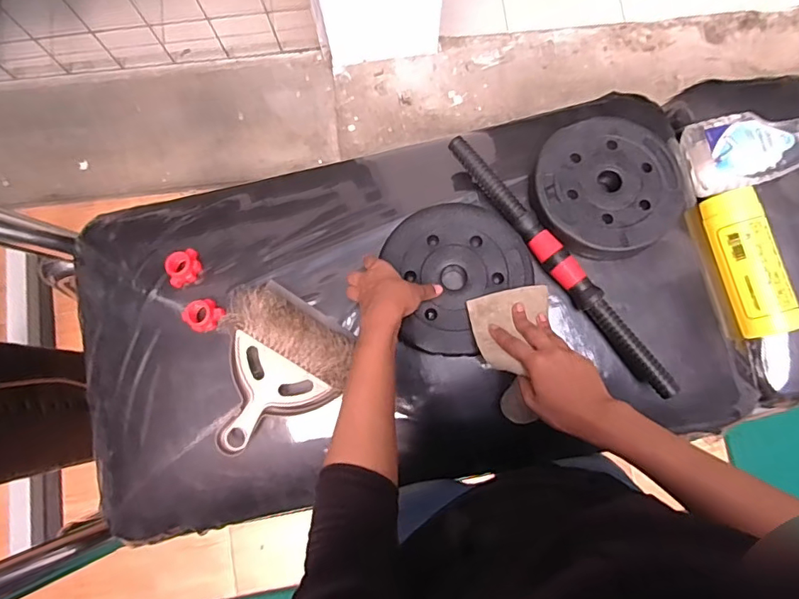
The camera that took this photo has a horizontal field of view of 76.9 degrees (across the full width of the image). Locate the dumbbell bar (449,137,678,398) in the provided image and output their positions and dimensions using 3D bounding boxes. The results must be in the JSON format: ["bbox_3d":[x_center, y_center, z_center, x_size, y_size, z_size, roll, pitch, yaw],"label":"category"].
[{"bbox_3d":[0.187,-0.049,0.593,0.034,0.028,0.380,-38,83,-7],"label":"dumbbell bar"}]

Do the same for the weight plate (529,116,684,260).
[{"bbox_3d":[0.253,-0.141,0.615,0.175,0.026,0.168,0,80,-1],"label":"weight plate"}]

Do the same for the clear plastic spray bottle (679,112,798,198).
[{"bbox_3d":[0.484,-0.205,0.636,0.213,0.048,0.103,-12,80,11],"label":"clear plastic spray bottle"}]

